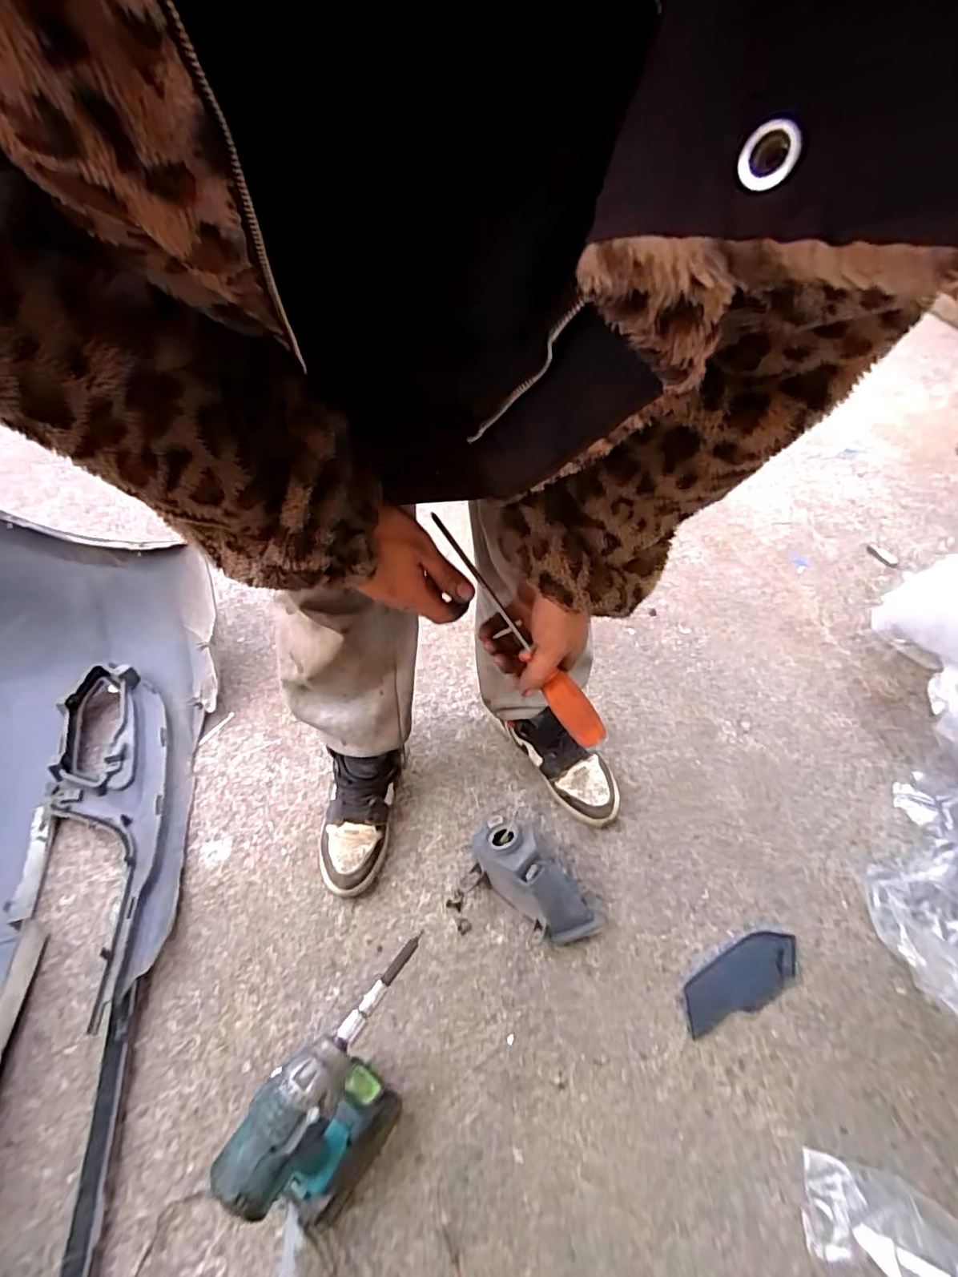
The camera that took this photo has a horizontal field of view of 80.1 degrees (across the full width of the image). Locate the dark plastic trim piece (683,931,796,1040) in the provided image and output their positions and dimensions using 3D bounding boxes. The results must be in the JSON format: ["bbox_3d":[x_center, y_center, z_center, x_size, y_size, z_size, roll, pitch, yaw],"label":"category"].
[{"bbox_3d":[0.340,0.444,0.739,0.176,0.017,0.067,-27,52,-18],"label":"dark plastic trim piece"}]

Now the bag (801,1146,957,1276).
[{"bbox_3d":[0.422,0.604,0.571,0.177,0.034,0.095,22,54,21],"label":"bag"}]

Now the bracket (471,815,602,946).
[{"bbox_3d":[0.071,0.328,0.775,0.079,0.087,0.192,-38,58,-24],"label":"bracket"}]

